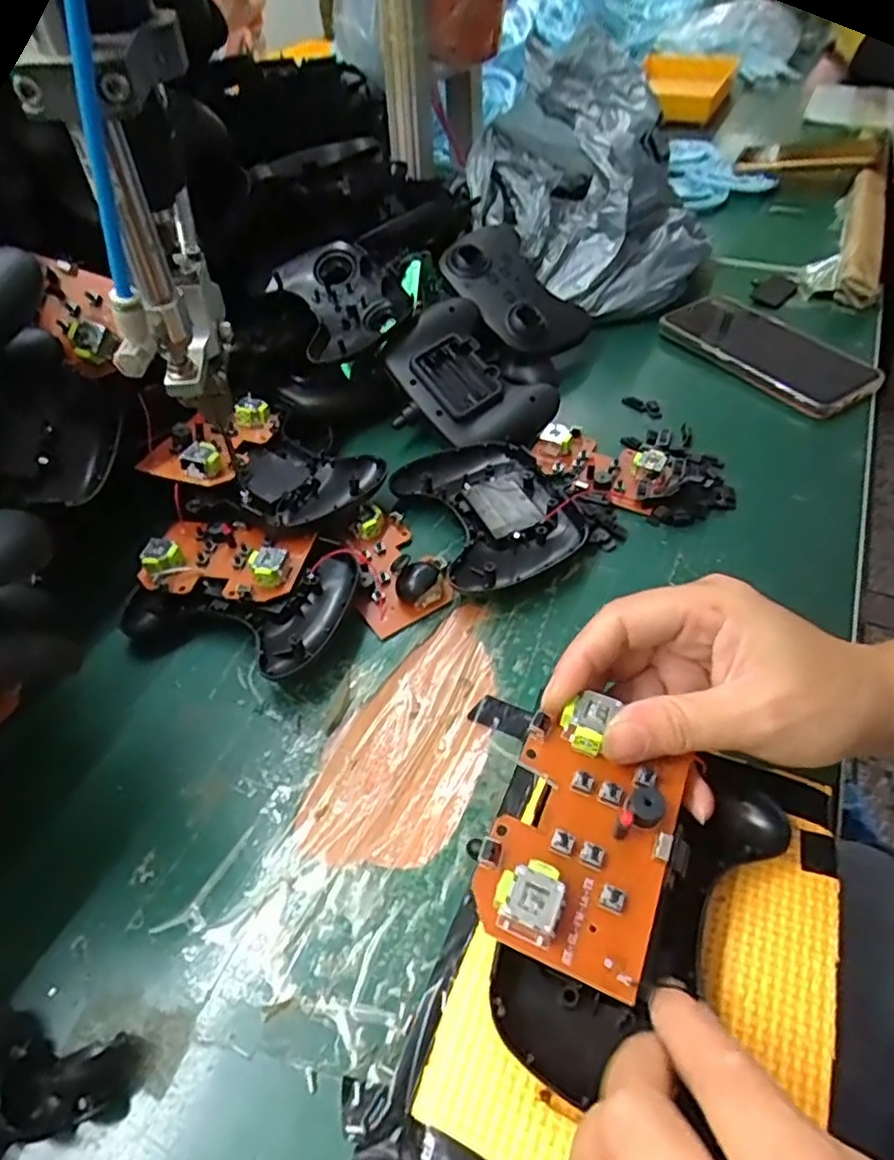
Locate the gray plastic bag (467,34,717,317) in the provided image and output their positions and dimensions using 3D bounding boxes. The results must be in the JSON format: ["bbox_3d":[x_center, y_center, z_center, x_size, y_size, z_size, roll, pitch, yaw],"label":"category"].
[{"bbox_3d":[0.126,-0.331,0.563,0.211,0.155,0.187,2,48,5],"label":"gray plastic bag"}]

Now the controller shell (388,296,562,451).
[{"bbox_3d":[0.016,-0.138,0.465,0.085,0.028,0.115,-35,81,-9],"label":"controller shell"}]

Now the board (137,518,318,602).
[{"bbox_3d":[-0.125,-0.012,0.380,0.089,0.025,0.052,6,49,8],"label":"board"}]

